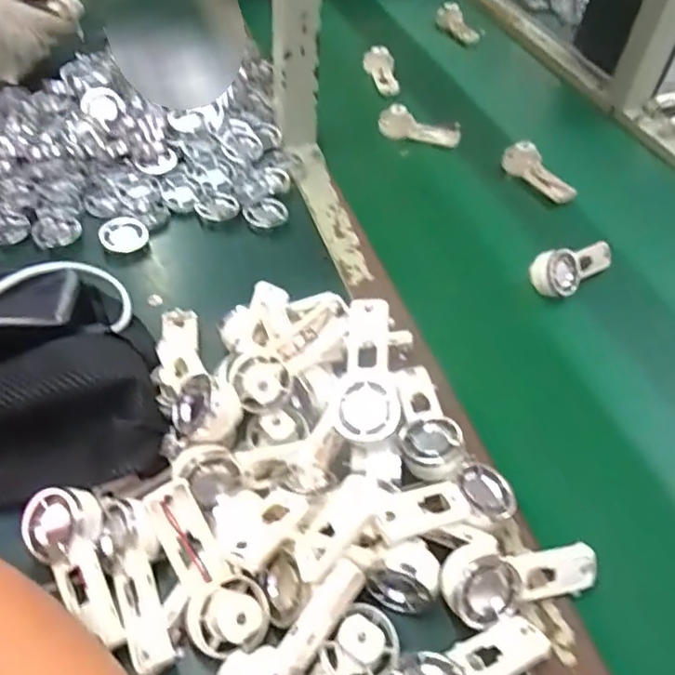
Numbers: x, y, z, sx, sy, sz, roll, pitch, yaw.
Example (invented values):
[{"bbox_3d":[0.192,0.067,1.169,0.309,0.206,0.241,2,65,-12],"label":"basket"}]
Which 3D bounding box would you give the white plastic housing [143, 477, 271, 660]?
[{"bbox_3d":[-0.070,0.121,0.322,0.037,0.027,0.090,-26,77,-25],"label":"white plastic housing"}]

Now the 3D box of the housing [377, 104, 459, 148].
[{"bbox_3d":[0.097,-0.246,0.714,0.094,0.031,0.031,11,47,6],"label":"housing"}]

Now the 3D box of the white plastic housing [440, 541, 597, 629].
[{"bbox_3d":[0.103,0.130,0.345,0.092,0.031,0.039,-15,50,-17],"label":"white plastic housing"}]

